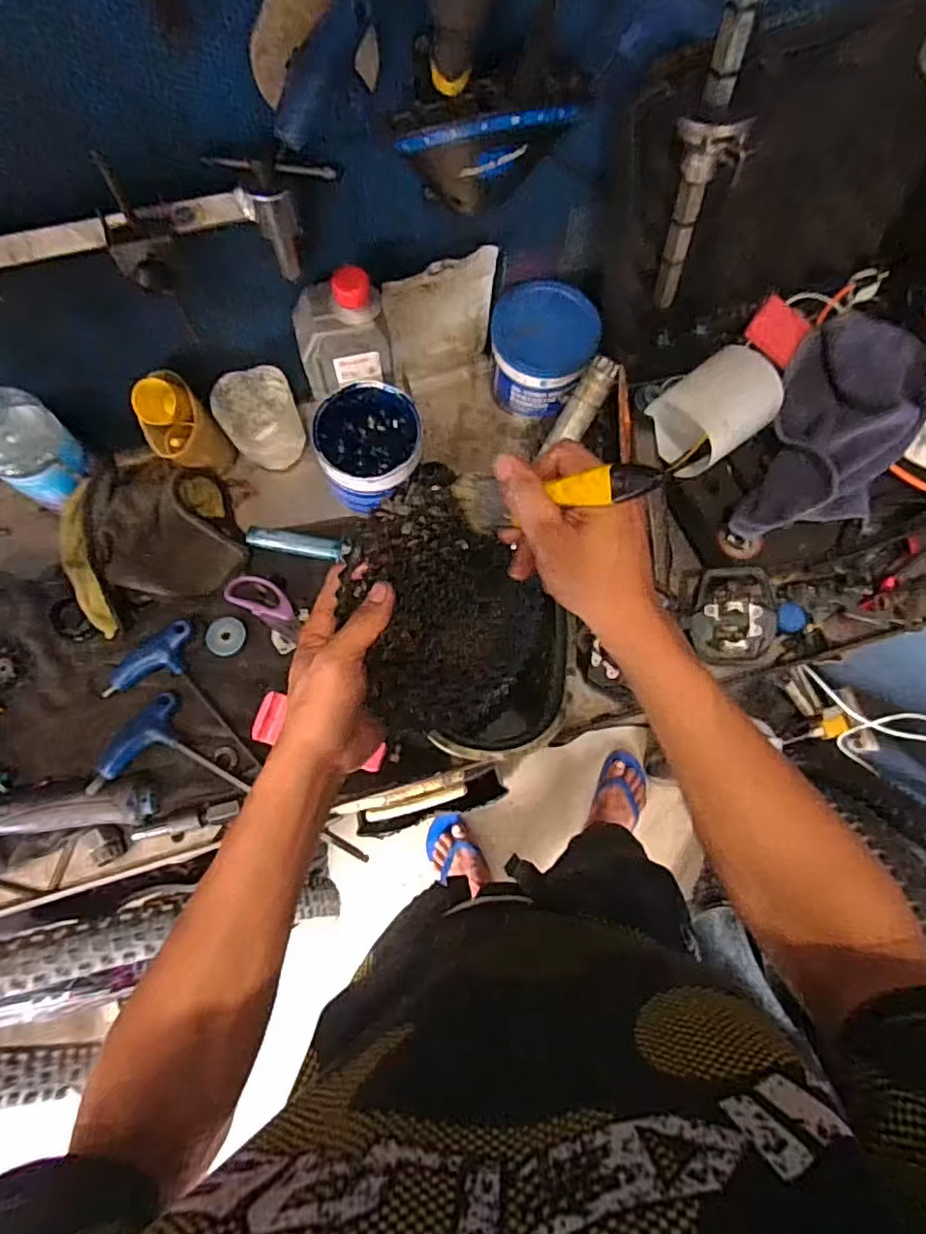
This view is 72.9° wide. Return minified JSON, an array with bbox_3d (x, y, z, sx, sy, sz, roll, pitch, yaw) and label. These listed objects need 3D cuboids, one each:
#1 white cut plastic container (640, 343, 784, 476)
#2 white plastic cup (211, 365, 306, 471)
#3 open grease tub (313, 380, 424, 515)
[{"bbox_3d":[0.244,-0.199,0.607,0.111,0.072,0.087,-36,77,-10],"label":"white cut plastic container"},{"bbox_3d":[-0.198,-0.193,0.620,0.073,0.086,0.053,-26,75,-7],"label":"white plastic cup"},{"bbox_3d":[-0.090,-0.163,0.612,0.100,0.074,0.108,-28,76,-8],"label":"open grease tub"}]

